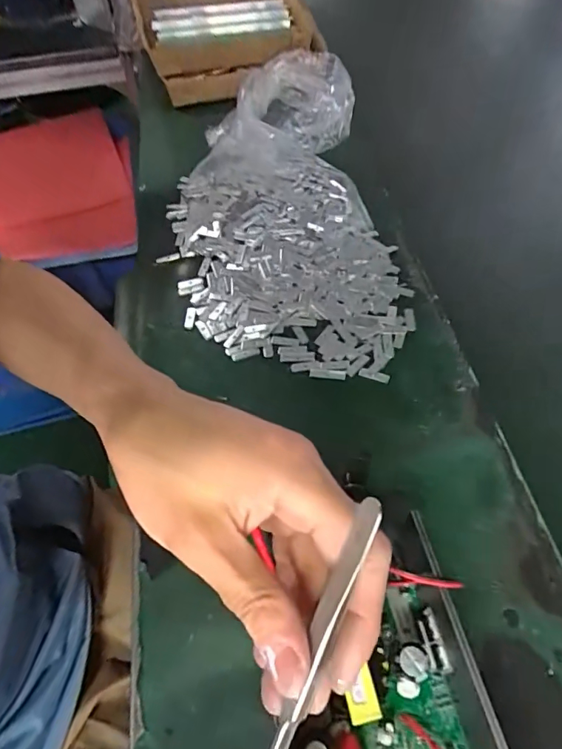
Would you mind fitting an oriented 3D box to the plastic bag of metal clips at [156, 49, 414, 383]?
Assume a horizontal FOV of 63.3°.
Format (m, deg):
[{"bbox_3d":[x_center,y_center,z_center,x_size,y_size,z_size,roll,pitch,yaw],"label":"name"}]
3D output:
[{"bbox_3d":[-0.011,-0.207,0.500,0.230,0.065,0.478,-7,57,-1],"label":"plastic bag of metal clips"}]

